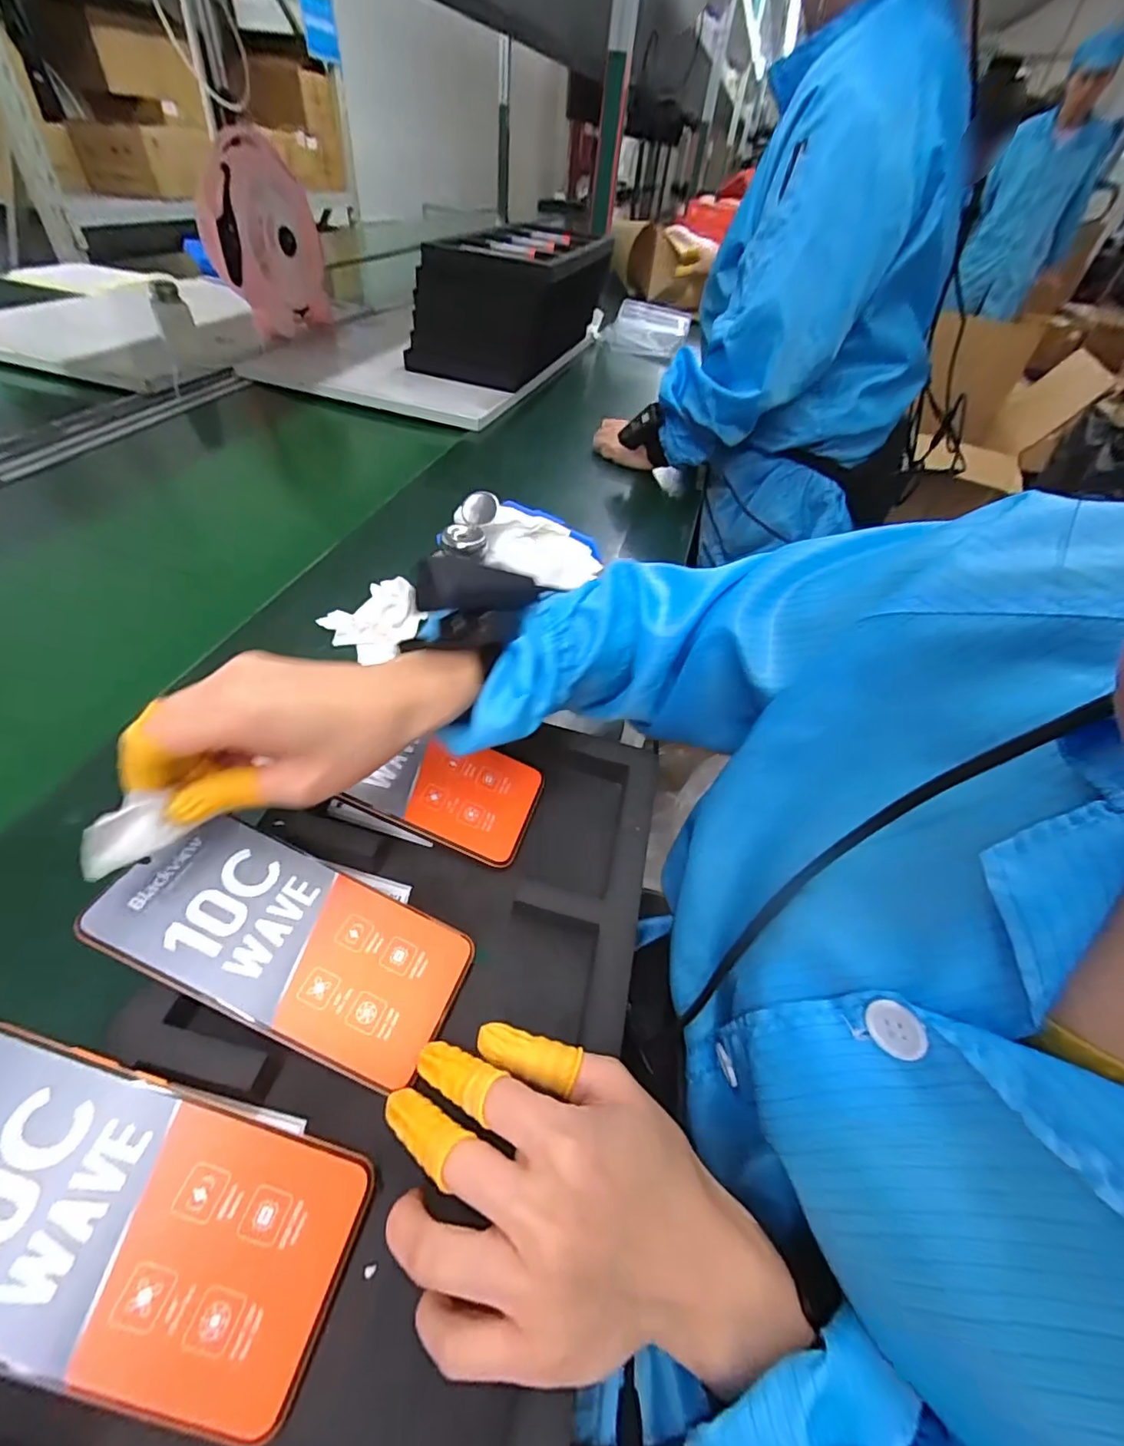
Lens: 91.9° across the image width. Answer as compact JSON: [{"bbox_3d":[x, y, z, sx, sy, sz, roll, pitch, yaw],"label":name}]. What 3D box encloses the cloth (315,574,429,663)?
[{"bbox_3d":[-0.176,-0.106,0.530,0.080,0.030,0.098,28,49,19],"label":"cloth"}]

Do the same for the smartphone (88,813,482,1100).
[{"bbox_3d":[-0.133,0.107,0.269,0.167,0.007,0.077,25,46,-3],"label":"smartphone"}]

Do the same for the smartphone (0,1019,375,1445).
[{"bbox_3d":[-0.162,0.178,0.198,0.168,0.008,0.078,25,46,-5],"label":"smartphone"}]

